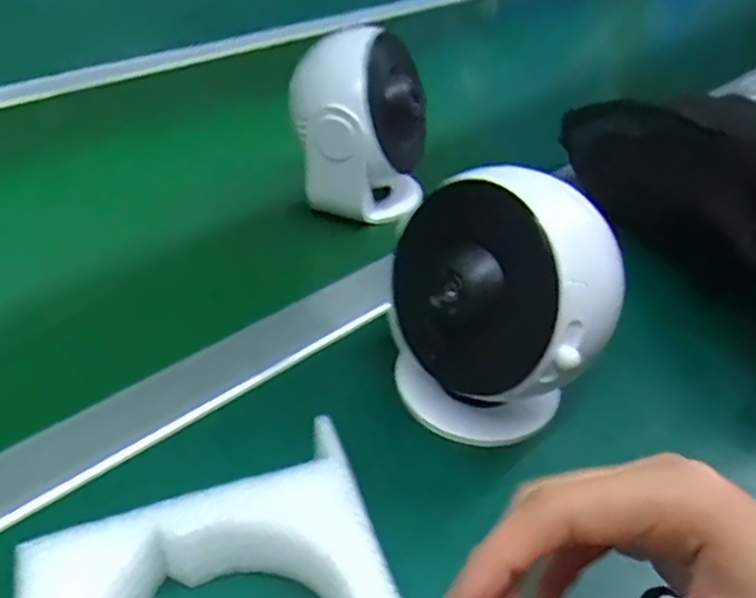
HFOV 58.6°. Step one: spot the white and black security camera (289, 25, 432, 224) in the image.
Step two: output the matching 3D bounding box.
[{"bbox_3d":[-0.008,-0.118,0.474,0.078,0.131,0.091,12,39,11],"label":"white and black security camera"}]

